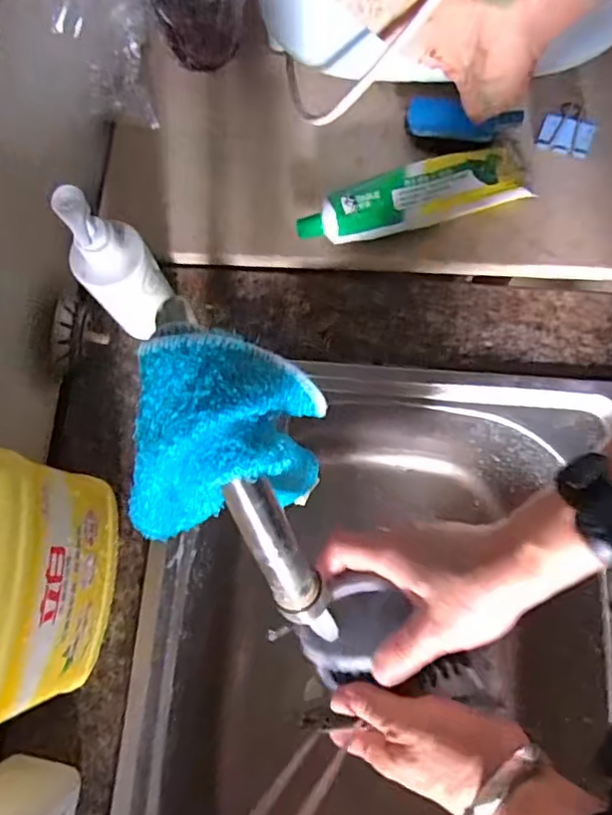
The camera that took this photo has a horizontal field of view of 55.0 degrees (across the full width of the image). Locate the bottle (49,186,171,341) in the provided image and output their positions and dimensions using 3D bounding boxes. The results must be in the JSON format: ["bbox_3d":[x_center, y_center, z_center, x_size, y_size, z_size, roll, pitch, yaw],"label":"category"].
[{"bbox_3d":[-0.134,-0.096,0.427,0.052,0.167,0.039,-33,77,-6],"label":"bottle"}]

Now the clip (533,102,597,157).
[{"bbox_3d":[0.225,-0.238,0.503,0.045,0.027,0.023,23,78,7],"label":"clip"}]

